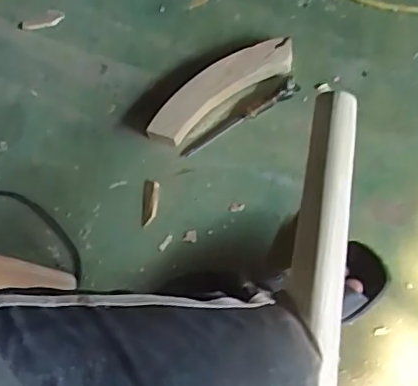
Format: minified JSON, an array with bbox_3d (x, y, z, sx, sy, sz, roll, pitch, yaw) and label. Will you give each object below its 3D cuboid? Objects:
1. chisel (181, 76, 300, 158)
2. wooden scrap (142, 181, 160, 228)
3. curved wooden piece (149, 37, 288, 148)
[{"bbox_3d":[0.055,-0.119,0.927,0.225,0.017,0.033,-36,75,-9],"label":"chisel"},{"bbox_3d":[-0.094,0.016,0.889,0.025,0.015,0.071,5,73,4],"label":"wooden scrap"},{"bbox_3d":[0.018,-0.172,0.935,0.279,0.038,0.077,-36,75,-8],"label":"curved wooden piece"}]

